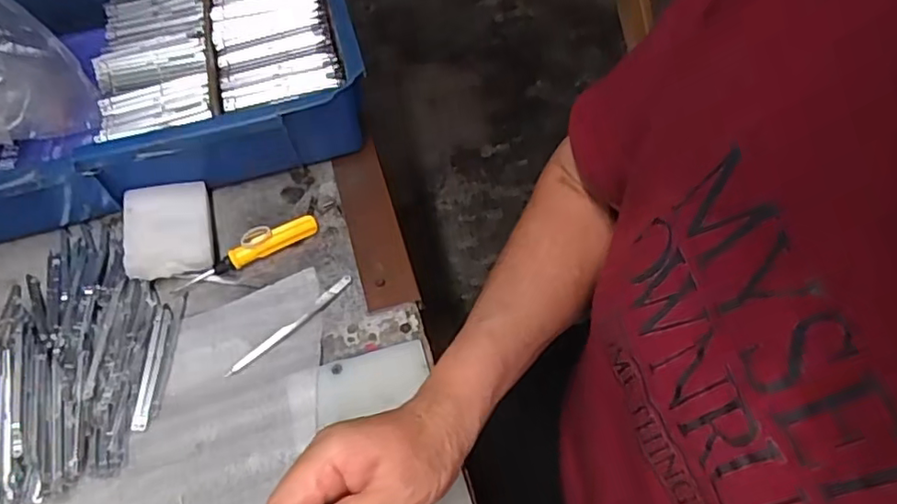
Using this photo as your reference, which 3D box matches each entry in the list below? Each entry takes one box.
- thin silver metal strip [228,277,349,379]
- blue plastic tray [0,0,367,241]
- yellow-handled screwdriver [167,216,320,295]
[{"bbox_3d":[-0.113,0.052,0.438,0.108,0.004,0.011,-38,60,-22],"label":"thin silver metal strip"},{"bbox_3d":[-0.308,-0.148,0.548,0.438,0.101,0.271,-15,55,-7],"label":"blue plastic tray"},{"bbox_3d":[-0.157,-0.002,0.470,0.112,0.017,0.019,-24,57,-13],"label":"yellow-handled screwdriver"}]

